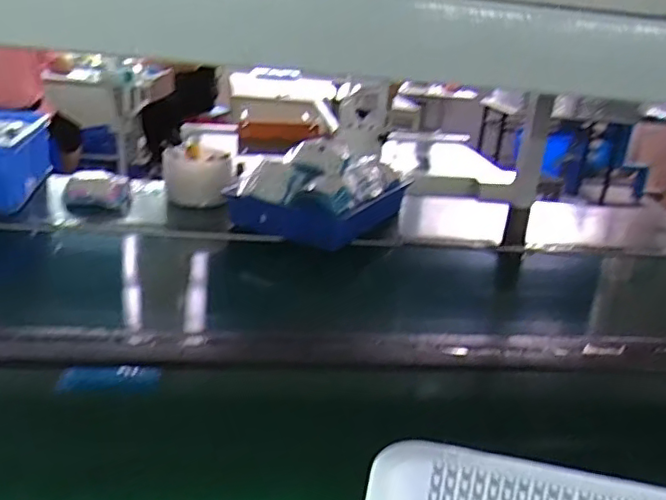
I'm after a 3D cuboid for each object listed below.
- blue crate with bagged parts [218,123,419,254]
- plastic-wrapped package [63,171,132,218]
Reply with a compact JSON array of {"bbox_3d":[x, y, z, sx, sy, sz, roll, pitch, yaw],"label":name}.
[{"bbox_3d":[-0.012,-0.160,1.408,0.270,0.229,0.417,16,24,24],"label":"blue crate with bagged parts"},{"bbox_3d":[-0.545,-0.132,1.394,0.141,0.092,0.100,-1,22,-16],"label":"plastic-wrapped package"}]

